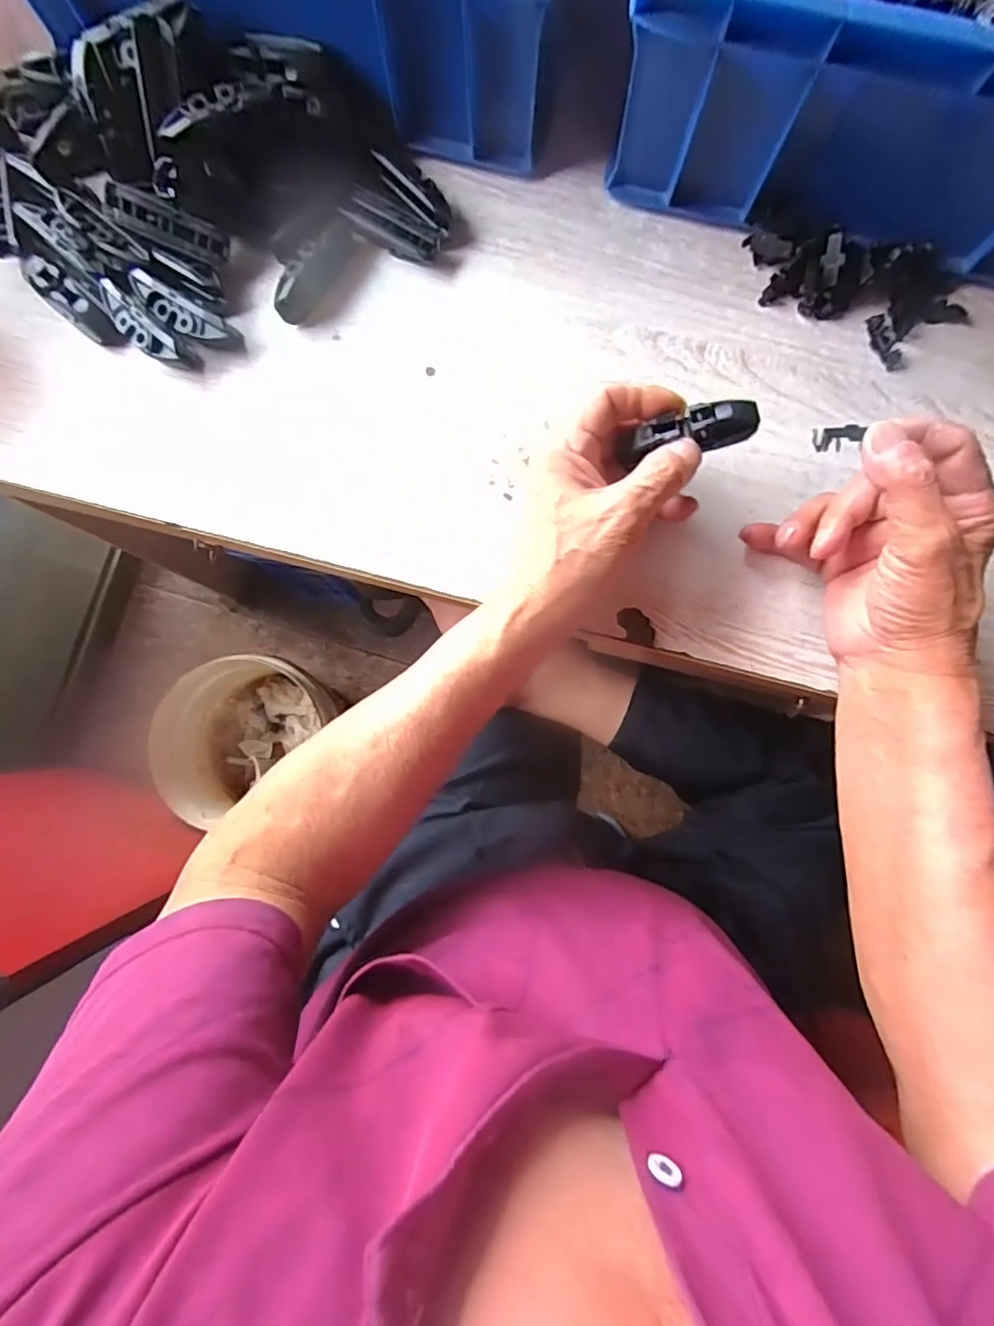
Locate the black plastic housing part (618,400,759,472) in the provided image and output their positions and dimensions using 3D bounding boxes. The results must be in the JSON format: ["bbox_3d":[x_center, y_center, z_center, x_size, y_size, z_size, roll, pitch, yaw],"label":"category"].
[{"bbox_3d":[0.101,-0.122,0.310,0.067,0.010,0.021,-7,85,15],"label":"black plastic housing part"}]

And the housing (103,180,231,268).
[{"bbox_3d":[-0.200,-0.264,0.355,0.071,0.014,0.020,18,85,-13],"label":"housing"}]

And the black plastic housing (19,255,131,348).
[{"bbox_3d":[-0.263,-0.225,0.368,0.082,0.012,0.022,42,86,3],"label":"black plastic housing"}]

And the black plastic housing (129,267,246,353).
[{"bbox_3d":[-0.194,-0.216,0.364,0.071,0.014,0.022,29,86,-11],"label":"black plastic housing"}]

